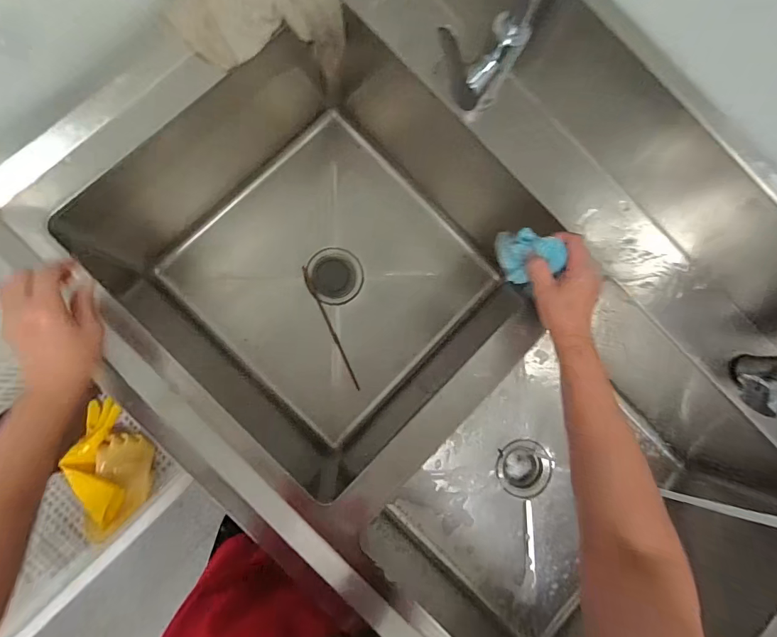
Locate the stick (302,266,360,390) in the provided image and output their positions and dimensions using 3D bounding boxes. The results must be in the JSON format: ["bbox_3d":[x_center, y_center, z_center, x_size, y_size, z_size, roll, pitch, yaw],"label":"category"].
[{"bbox_3d":[-0.116,0.019,0.806,0.014,0.004,0.264,-24,87,-9],"label":"stick"}]

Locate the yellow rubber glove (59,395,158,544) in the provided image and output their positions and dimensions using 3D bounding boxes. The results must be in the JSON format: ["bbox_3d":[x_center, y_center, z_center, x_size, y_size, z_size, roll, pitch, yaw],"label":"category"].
[{"bbox_3d":[-0.607,0.327,0.888,0.158,0.039,0.289,-8,85,-8],"label":"yellow rubber glove"}]

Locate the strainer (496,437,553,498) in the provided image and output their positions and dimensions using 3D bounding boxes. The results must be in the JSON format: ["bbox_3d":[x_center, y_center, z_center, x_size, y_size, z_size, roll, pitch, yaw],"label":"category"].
[{"bbox_3d":[0.274,0.308,0.842,0.112,0.039,0.115,21,82,-5],"label":"strainer"}]

